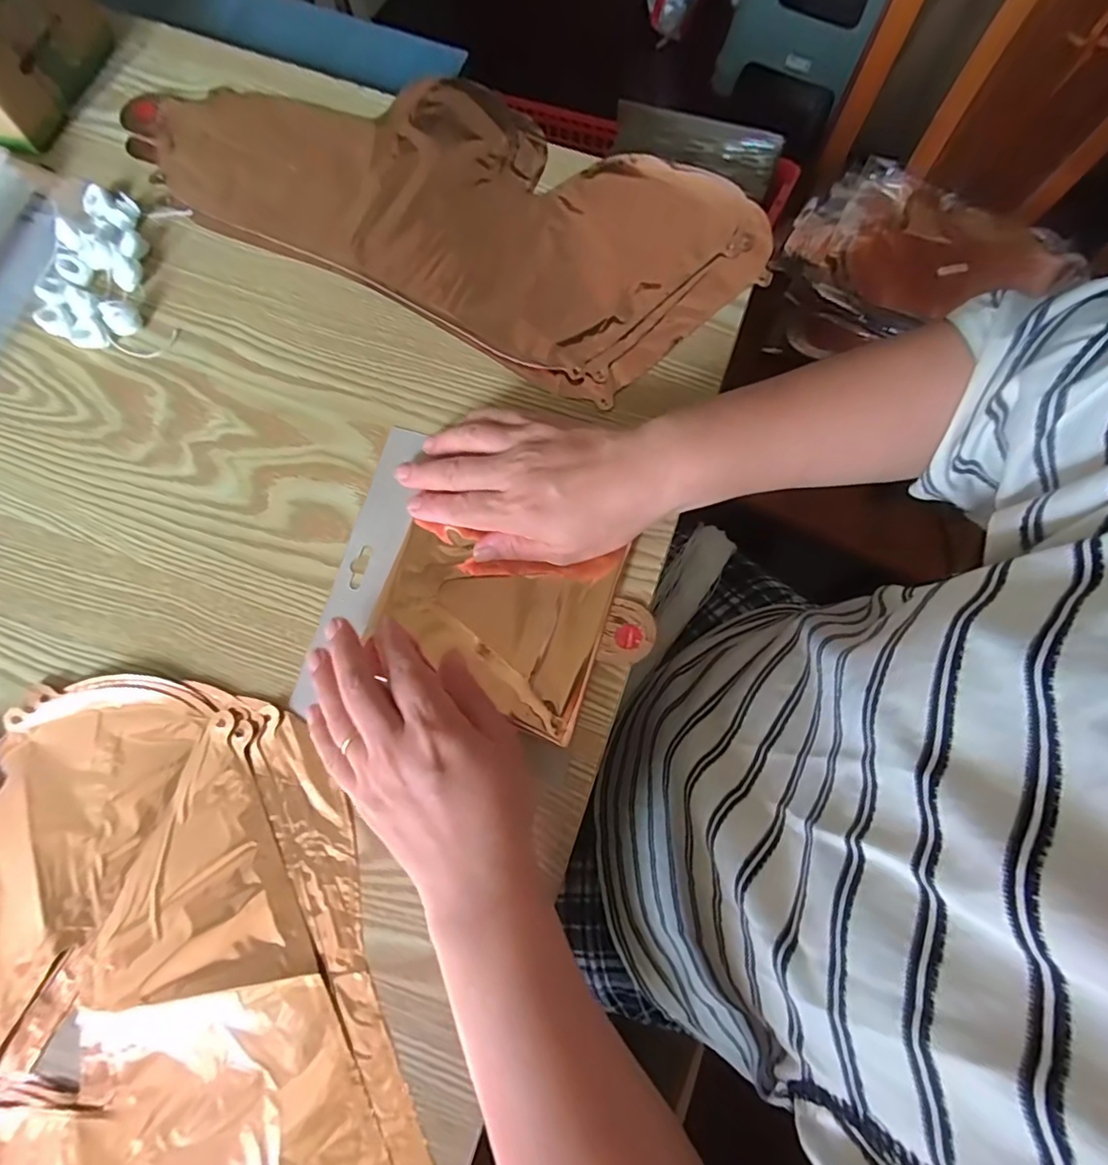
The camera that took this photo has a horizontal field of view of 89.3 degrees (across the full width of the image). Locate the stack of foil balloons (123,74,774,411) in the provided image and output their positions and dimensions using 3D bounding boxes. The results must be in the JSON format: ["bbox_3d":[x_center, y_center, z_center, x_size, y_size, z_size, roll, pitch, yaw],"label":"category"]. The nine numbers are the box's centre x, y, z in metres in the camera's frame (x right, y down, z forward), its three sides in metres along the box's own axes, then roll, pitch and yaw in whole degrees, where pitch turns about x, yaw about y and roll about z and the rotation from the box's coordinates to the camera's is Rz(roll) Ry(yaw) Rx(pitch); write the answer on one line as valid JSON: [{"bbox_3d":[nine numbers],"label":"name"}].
[{"bbox_3d":[-0.076,-0.288,0.409,0.446,0.012,0.208,27,77,6],"label":"stack of foil balloons"}]

